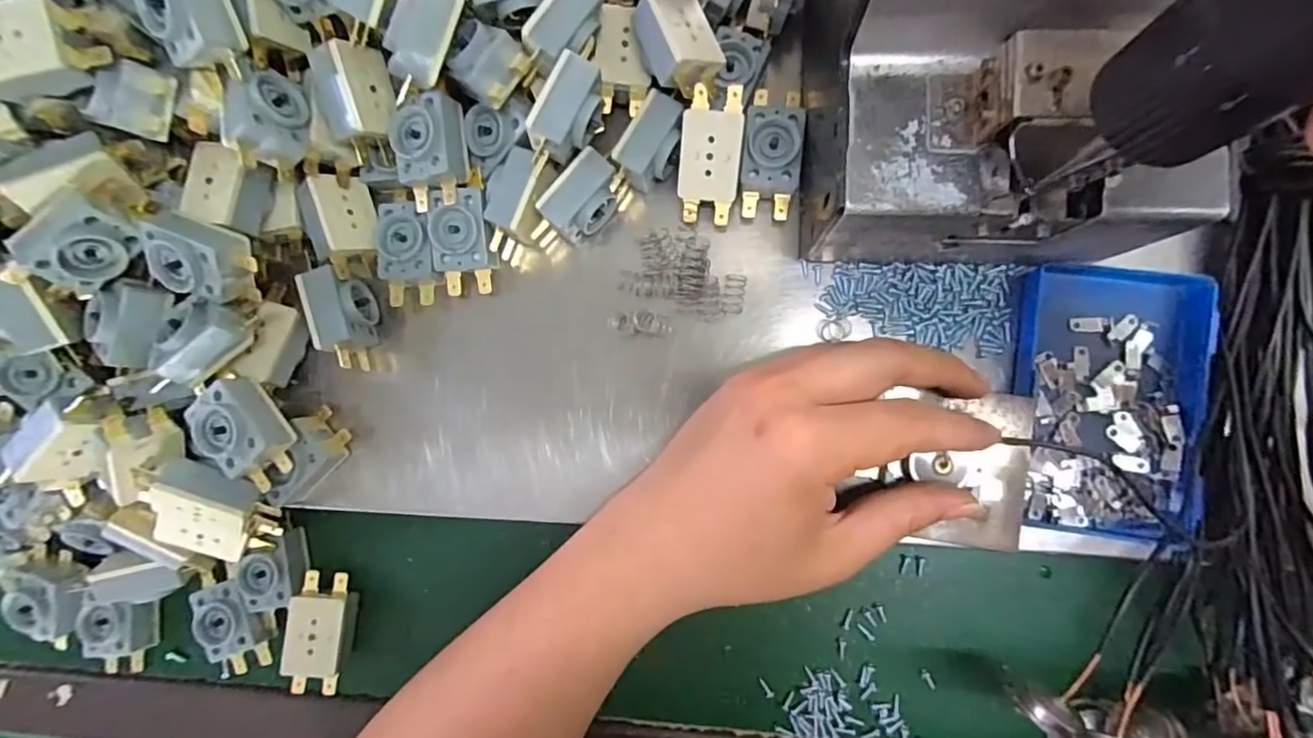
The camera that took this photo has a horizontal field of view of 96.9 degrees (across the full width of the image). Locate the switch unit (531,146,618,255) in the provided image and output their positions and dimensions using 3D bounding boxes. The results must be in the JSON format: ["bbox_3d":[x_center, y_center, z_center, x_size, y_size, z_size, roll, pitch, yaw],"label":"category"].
[{"bbox_3d":[-0.036,-0.074,0.268,0.023,0.026,0.047,41,93,5],"label":"switch unit"}]

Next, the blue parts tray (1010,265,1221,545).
[{"bbox_3d":[0.195,0.013,0.249,0.069,0.017,0.112,3,89,5],"label":"blue parts tray"}]

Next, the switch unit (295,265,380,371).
[{"bbox_3d":[-0.146,-0.023,0.275,0.020,0.029,0.045,-15,88,5],"label":"switch unit"}]

